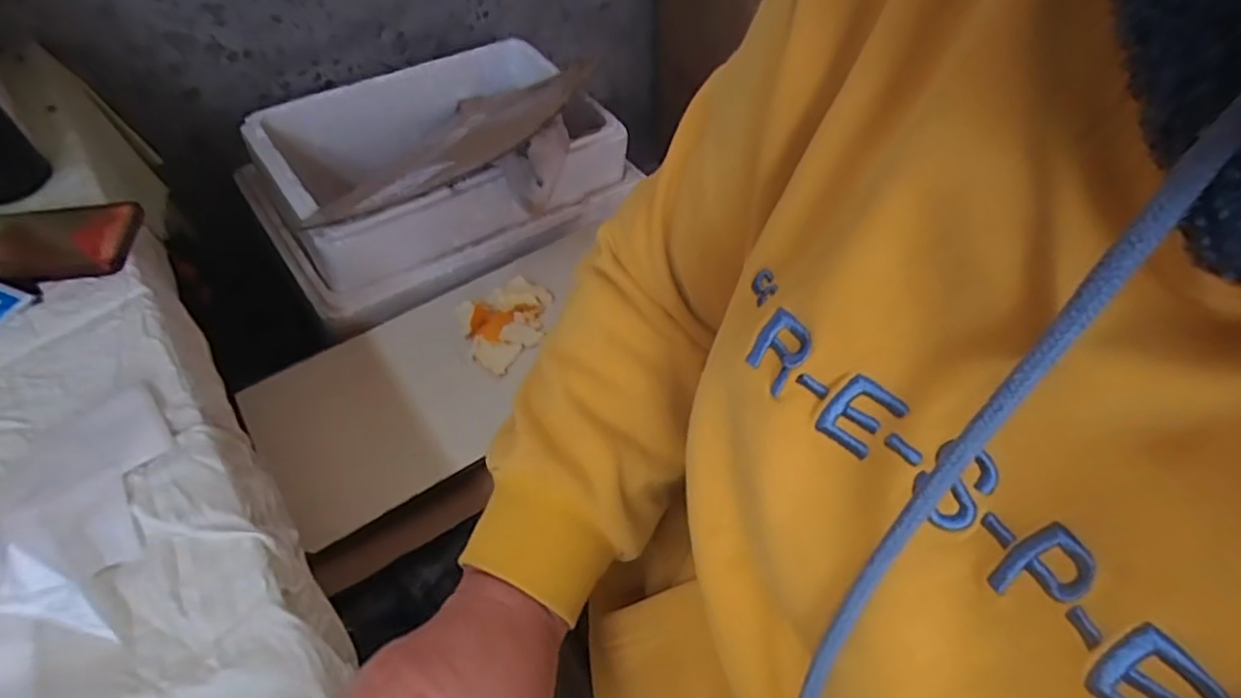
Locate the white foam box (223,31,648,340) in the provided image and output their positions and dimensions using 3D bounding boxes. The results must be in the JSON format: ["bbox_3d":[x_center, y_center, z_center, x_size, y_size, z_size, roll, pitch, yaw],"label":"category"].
[{"bbox_3d":[-0.240,-0.240,0.883,0.471,0.142,0.333,-26,58,-16],"label":"white foam box"}]

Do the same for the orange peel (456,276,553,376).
[{"bbox_3d":[-0.128,-0.032,0.766,0.105,0.023,0.113,-18,56,-11],"label":"orange peel"}]

